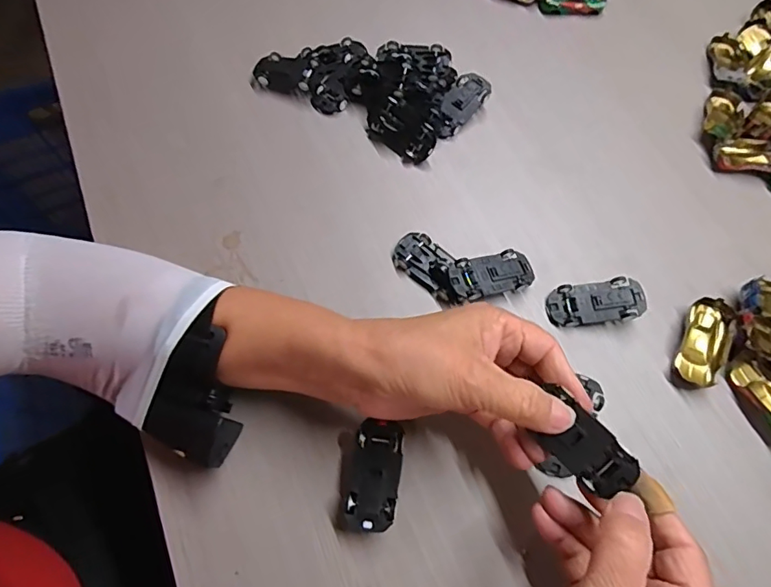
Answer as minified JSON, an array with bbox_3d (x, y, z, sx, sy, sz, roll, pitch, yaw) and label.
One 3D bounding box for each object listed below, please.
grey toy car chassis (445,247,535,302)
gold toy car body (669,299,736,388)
[{"bbox_3d":[0.077,-0.013,0.358,0.063,0.014,0.031,-14,68,-8],"label":"grey toy car chassis"},{"bbox_3d":[0.227,0.037,0.345,0.031,0.018,0.065,24,68,8],"label":"gold toy car body"}]

